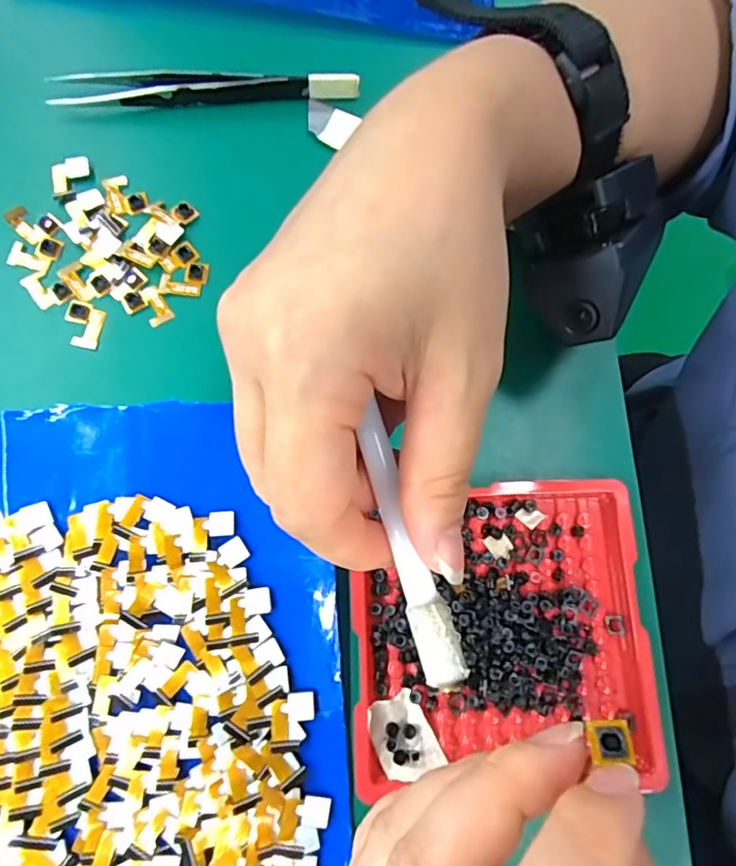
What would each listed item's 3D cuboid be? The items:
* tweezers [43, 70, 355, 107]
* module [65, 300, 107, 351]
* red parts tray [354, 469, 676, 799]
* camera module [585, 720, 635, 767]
[{"bbox_3d":[-0.068,-0.145,0.234,0.127,0.010,0.014,-1,77,-3],"label":"tweezers"},{"bbox_3d":[-0.110,-0.042,0.212,0.014,0.004,0.018,11,76,0],"label":"module"},{"bbox_3d":[0.046,0.066,0.191,0.101,0.007,0.094,-2,77,-4],"label":"red parts tray"},{"bbox_3d":[0.053,0.067,0.119,0.008,0.005,0.008,-1,78,-1],"label":"camera module"}]

